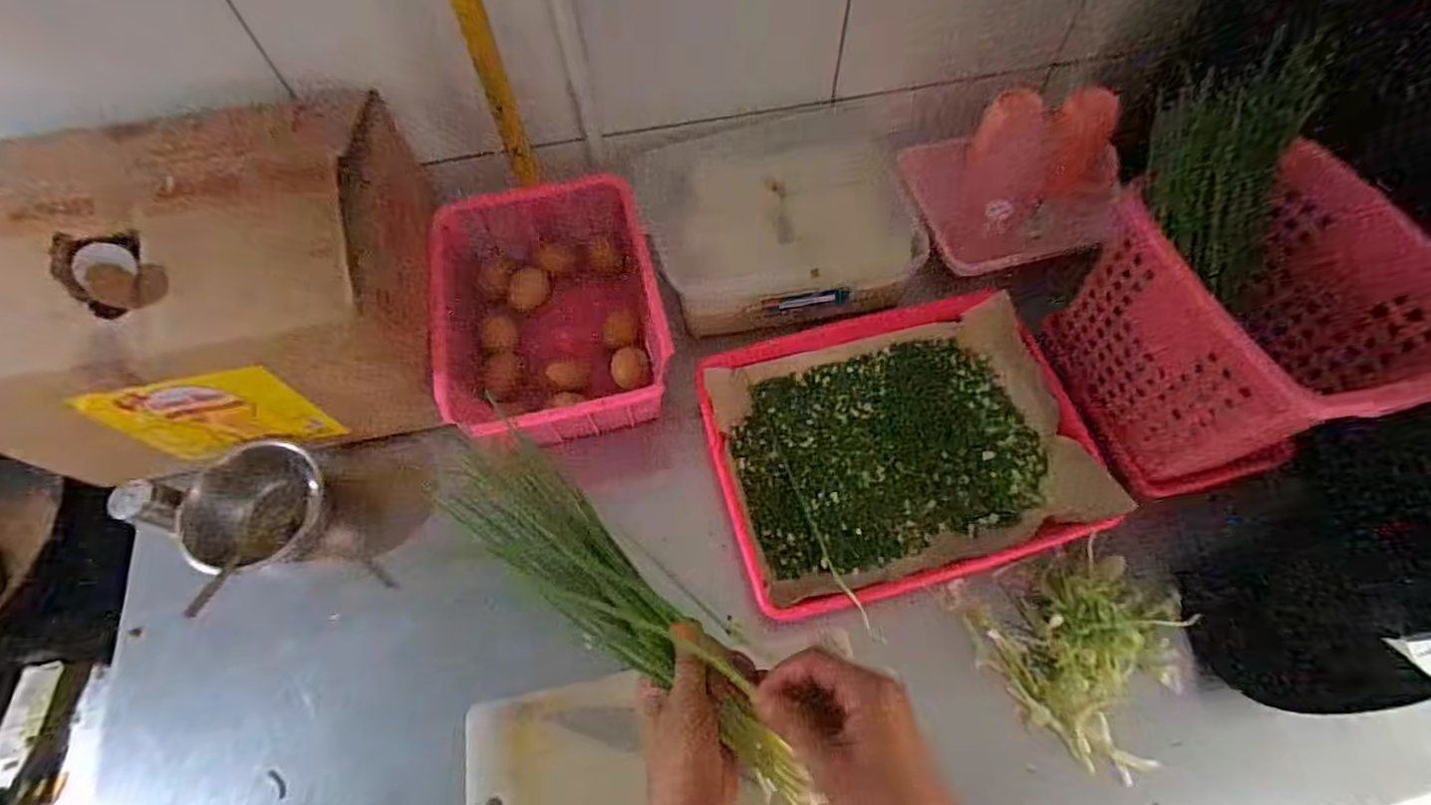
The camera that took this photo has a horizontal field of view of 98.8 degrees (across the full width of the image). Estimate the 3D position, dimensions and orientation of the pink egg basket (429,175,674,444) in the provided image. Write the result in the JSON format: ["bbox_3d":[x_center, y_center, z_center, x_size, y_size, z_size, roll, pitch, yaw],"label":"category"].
[{"bbox_3d":[-0.178,-0.103,0.664,0.221,0.088,0.284,-14,62,-6],"label":"pink egg basket"}]

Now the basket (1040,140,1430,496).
[{"bbox_3d":[0.457,-0.050,0.570,0.156,0.209,0.195,-13,62,-6],"label":"basket"}]

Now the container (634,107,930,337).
[{"bbox_3d":[0.073,-0.208,0.709,0.288,0.094,0.228,-13,62,-6],"label":"container"}]

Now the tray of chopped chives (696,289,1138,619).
[{"bbox_3d":[0.181,0.034,0.628,0.351,0.047,0.288,-15,66,-6],"label":"tray of chopped chives"}]

